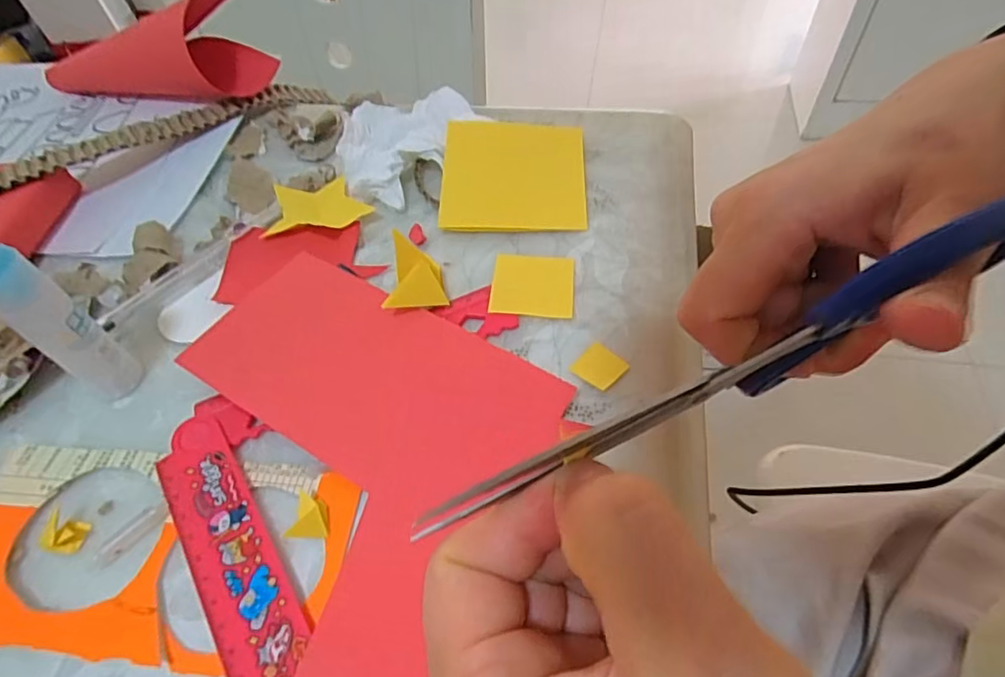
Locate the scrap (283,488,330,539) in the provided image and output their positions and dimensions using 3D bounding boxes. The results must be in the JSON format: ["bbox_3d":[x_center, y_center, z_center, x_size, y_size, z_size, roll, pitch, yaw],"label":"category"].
[{"bbox_3d":[-0.077,0.071,0.225,0.013,0.007,0.017,-8,53,0],"label":"scrap"}]

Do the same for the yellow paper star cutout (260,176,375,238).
[{"bbox_3d":[-0.109,-0.079,0.333,0.058,0.012,0.036,-15,54,-5],"label":"yellow paper star cutout"}]

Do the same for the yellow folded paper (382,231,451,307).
[{"bbox_3d":[-0.042,-0.030,0.278,0.030,0.008,0.036,11,69,-24],"label":"yellow folded paper"}]

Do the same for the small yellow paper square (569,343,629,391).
[{"bbox_3d":[0.045,0.012,0.261,0.020,0.004,0.020,-40,60,-22],"label":"small yellow paper square"}]

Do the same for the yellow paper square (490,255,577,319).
[{"bbox_3d":[0.016,-0.028,0.292,0.041,0.007,0.040,2,54,8],"label":"yellow paper square"}]

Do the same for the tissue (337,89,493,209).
[{"bbox_3d":[-0.067,-0.132,0.365,0.077,0.016,0.111,24,60,21],"label":"tissue"}]

